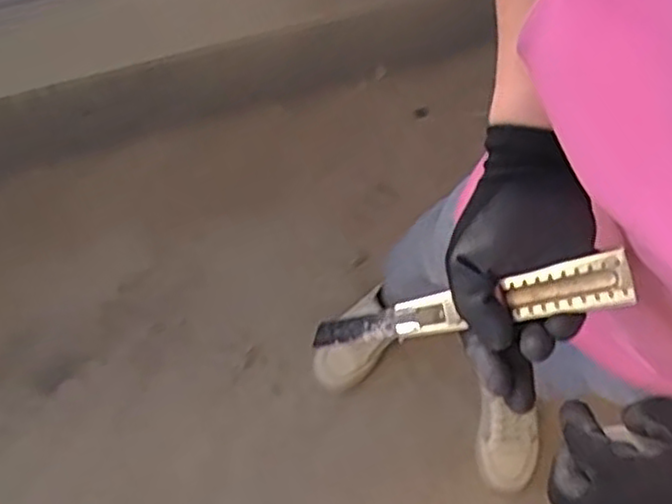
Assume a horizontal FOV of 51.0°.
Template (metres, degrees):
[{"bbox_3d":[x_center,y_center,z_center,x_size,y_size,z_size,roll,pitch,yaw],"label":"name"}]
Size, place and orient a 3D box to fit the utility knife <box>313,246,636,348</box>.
[{"bbox_3d":[0.077,0.036,0.436,0.200,0.015,0.026,-15,64,24],"label":"utility knife"}]

